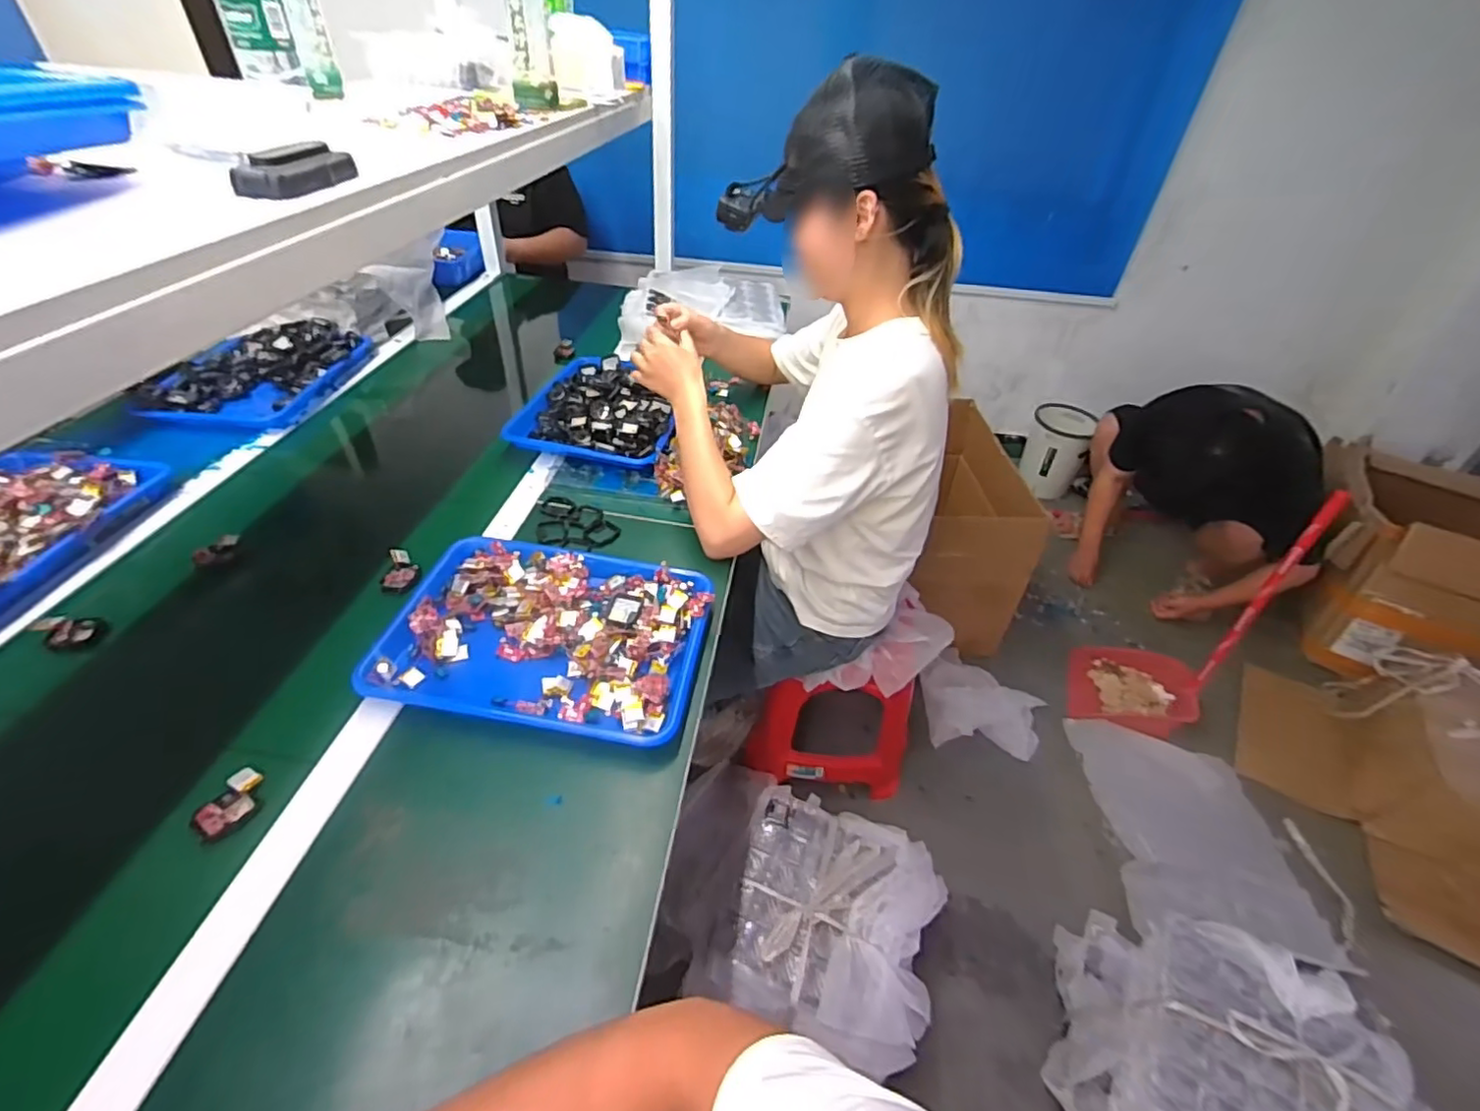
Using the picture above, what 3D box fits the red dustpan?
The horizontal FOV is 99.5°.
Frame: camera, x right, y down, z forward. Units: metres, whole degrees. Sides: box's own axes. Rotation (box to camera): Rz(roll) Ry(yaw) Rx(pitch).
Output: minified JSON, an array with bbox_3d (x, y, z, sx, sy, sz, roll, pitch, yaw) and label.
[{"bbox_3d":[1.008,0.149,1.432,0.289,0.671,0.276,30,47,27],"label":"red dustpan"}]

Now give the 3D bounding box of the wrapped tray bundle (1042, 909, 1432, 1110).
[{"bbox_3d":[0.722,0.766,0.934,0.429,0.200,0.343,27,46,24],"label":"wrapped tray bundle"}]

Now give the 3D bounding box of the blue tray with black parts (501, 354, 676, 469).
[{"bbox_3d":[-0.221,-0.255,1.068,0.256,0.056,0.317,10,41,7],"label":"blue tray with black parts"}]

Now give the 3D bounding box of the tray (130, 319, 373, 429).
[{"bbox_3d":[-0.819,-0.316,1.080,0.227,0.047,0.338,9,41,6],"label":"tray"}]

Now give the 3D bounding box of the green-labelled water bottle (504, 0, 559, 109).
[{"bbox_3d":[-0.295,-0.749,0.866,0.062,0.203,0.068,-2,41,-7],"label":"green-labelled water bottle"}]

